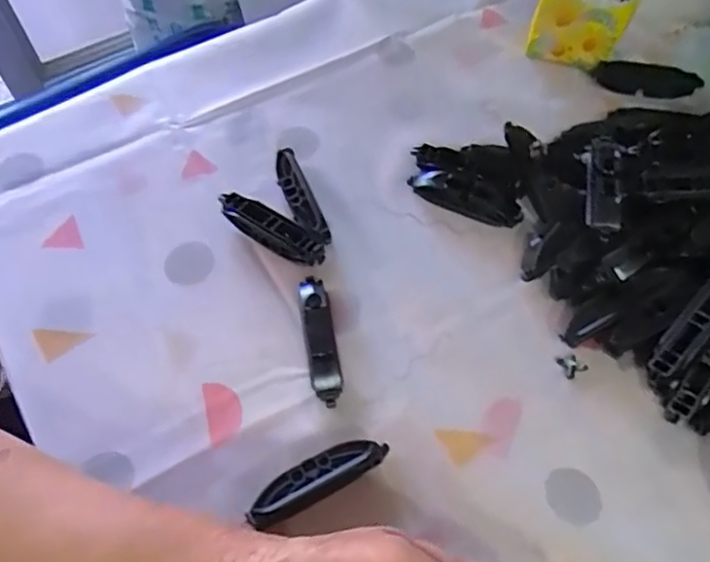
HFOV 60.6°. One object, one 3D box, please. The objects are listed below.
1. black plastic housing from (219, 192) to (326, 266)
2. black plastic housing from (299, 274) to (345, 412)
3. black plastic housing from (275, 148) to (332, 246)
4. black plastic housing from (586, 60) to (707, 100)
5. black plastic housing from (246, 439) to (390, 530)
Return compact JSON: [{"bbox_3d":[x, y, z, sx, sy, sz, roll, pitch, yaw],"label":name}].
[{"bbox_3d":[-0.055,-0.034,0.407,0.080,0.018,0.020,29,65,15],"label":"black plastic housing"},{"bbox_3d":[-0.021,0.034,0.369,0.019,0.018,0.079,-9,62,-5],"label":"black plastic housing"},{"bbox_3d":[-0.038,-0.057,0.420,0.018,0.016,0.078,-20,63,-11],"label":"black plastic housing"},{"bbox_3d":[0.232,-0.161,0.487,0.080,0.016,0.021,5,61,2],"label":"black plastic housing"},{"bbox_3d":[-0.020,0.107,0.330,0.079,0.017,0.021,-29,65,-15],"label":"black plastic housing"}]

